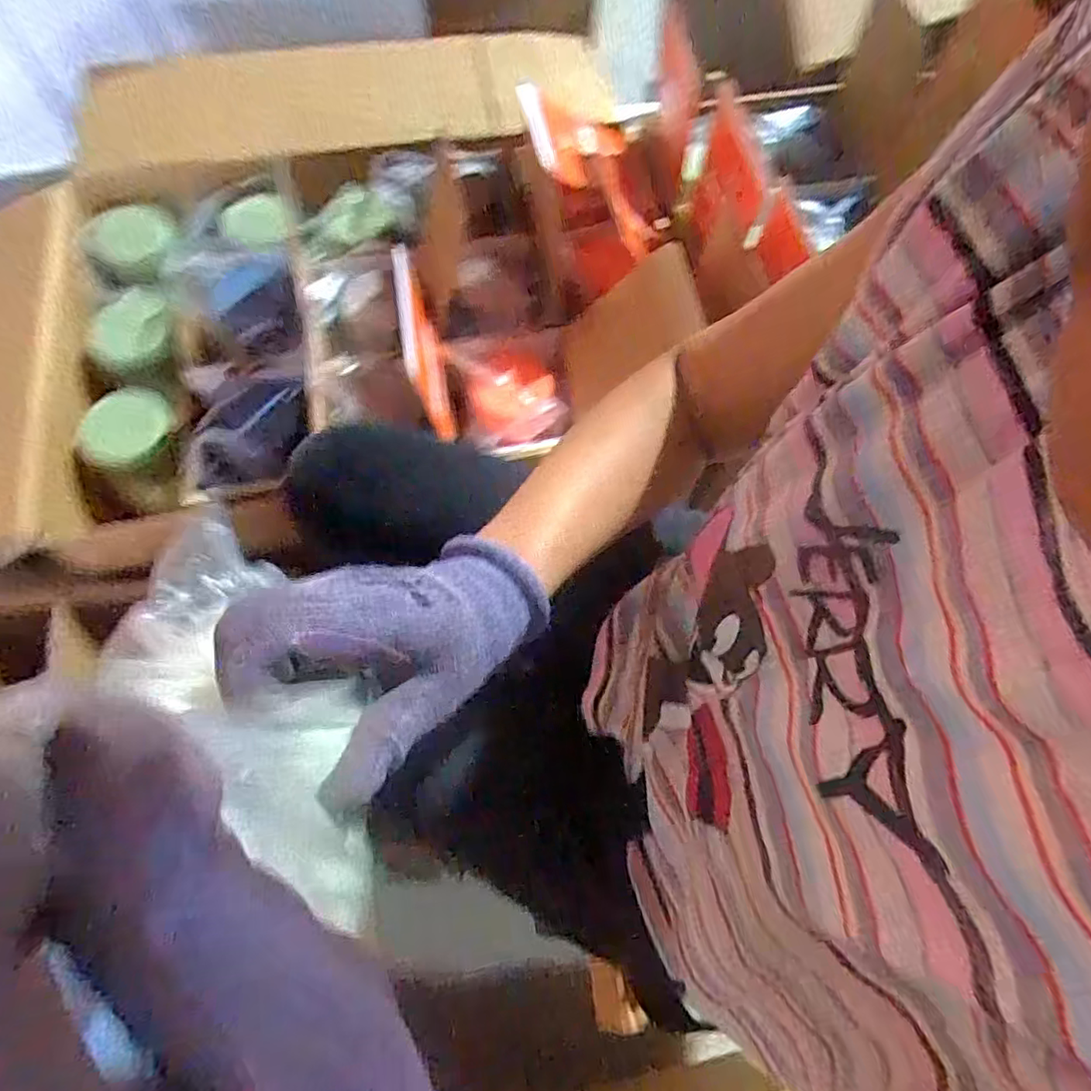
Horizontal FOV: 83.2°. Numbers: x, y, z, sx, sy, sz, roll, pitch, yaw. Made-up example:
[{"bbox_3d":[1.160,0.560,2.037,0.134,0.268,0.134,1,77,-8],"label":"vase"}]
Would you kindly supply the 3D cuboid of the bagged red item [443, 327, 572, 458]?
[{"bbox_3d":[-0.041,-0.185,0.718,0.135,0.083,0.131,-7,69,-4],"label":"bagged red item"}]

